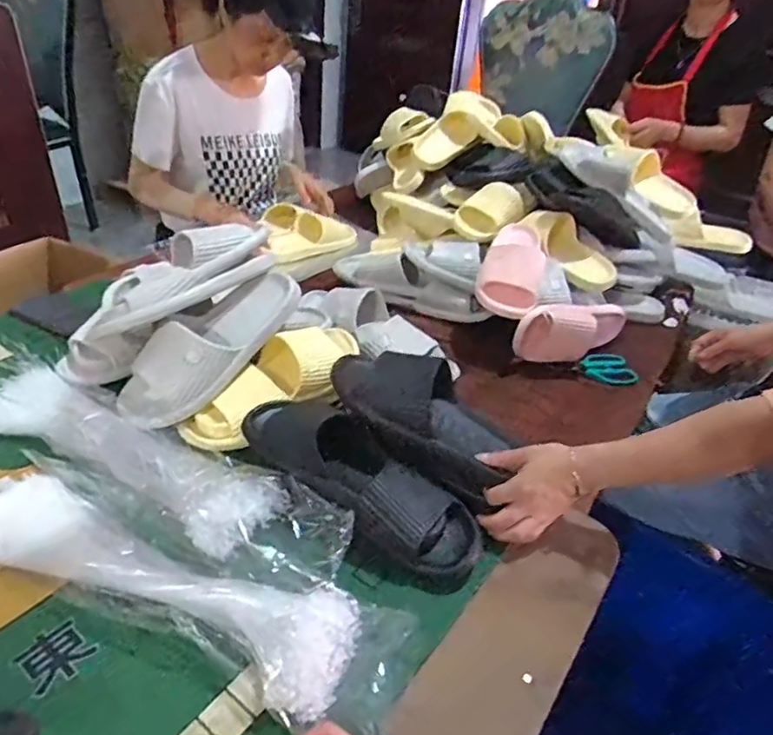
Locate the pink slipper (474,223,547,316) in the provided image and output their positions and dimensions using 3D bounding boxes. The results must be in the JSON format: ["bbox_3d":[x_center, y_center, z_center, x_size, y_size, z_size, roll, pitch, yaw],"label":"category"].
[{"bbox_3d":[0.216,-0.167,0.995,0.102,0.086,0.199,14,33,11],"label":"pink slipper"}]

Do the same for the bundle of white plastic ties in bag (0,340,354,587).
[{"bbox_3d":[-0.299,0.103,0.702,0.572,0.045,0.156,19,35,19],"label":"bundle of white plastic ties in bag"}]

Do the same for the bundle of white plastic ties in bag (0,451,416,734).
[{"bbox_3d":[-0.214,0.204,0.568,0.486,0.053,0.120,17,34,16],"label":"bundle of white plastic ties in bag"}]

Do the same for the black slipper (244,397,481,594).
[{"bbox_3d":[-0.035,0.127,0.647,0.306,0.070,0.096,34,40,13],"label":"black slipper"}]

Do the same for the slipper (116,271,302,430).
[{"bbox_3d":[-0.232,-0.039,0.766,0.108,0.075,0.274,30,60,32],"label":"slipper"}]

